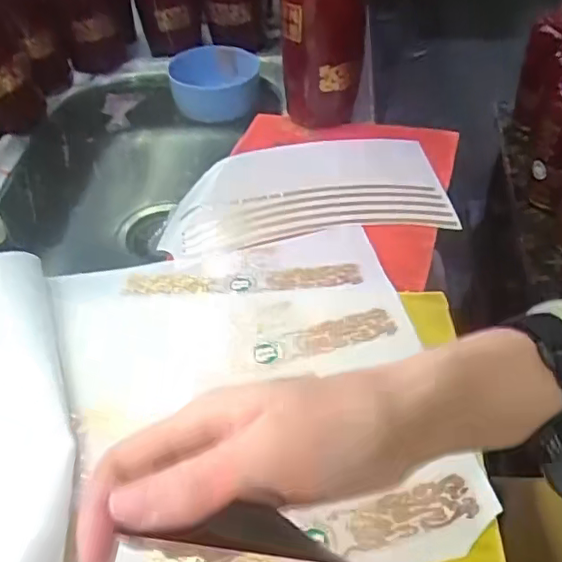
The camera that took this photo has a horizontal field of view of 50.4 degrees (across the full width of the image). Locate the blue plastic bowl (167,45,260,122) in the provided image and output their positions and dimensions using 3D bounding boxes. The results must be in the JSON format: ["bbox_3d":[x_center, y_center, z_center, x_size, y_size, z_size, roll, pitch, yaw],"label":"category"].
[{"bbox_3d":[-0.078,-0.239,0.729,0.105,0.061,0.091,-6,44,-2],"label":"blue plastic bowl"}]

